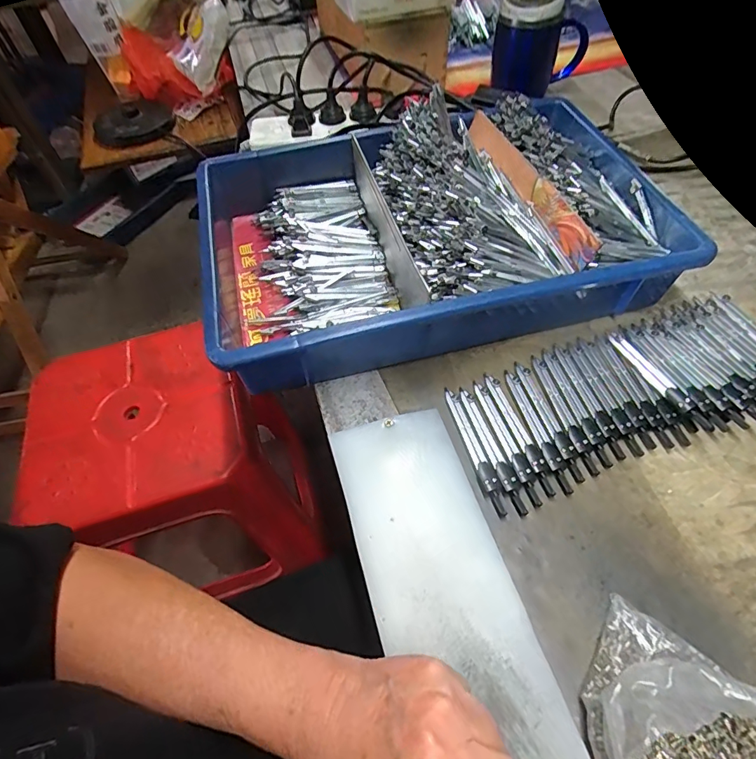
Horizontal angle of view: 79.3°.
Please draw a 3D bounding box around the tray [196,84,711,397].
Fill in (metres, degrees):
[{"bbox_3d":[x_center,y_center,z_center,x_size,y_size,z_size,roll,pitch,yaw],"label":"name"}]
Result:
[{"bbox_3d":[0.047,-0.163,0.452,0.428,0.082,0.288,-12,57,-7],"label":"tray"}]

